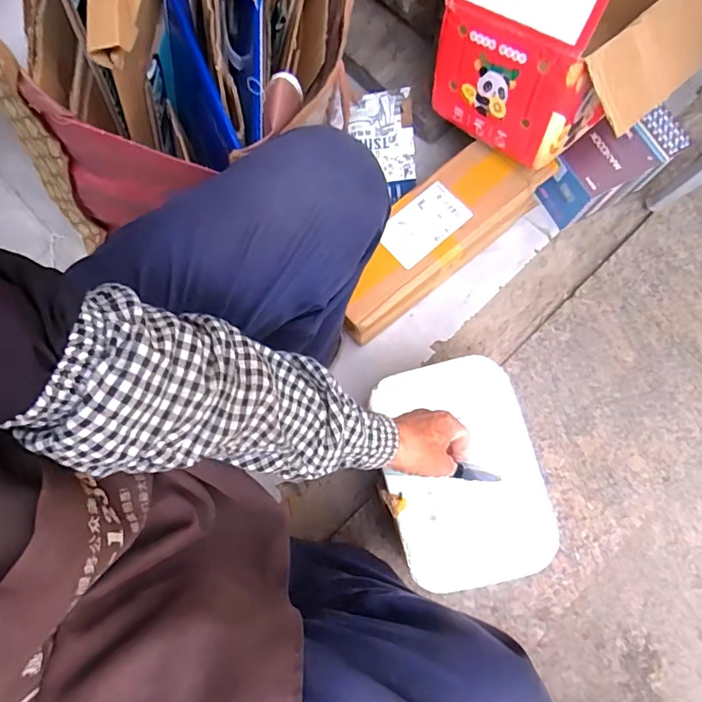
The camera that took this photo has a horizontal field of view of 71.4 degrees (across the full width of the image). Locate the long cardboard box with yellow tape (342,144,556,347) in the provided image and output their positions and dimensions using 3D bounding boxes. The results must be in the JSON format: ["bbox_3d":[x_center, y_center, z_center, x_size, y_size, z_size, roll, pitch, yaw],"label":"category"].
[{"bbox_3d":[0.115,-0.163,0.732,0.337,0.114,0.125,-36,80,-6],"label":"long cardboard box with yellow tape"}]

